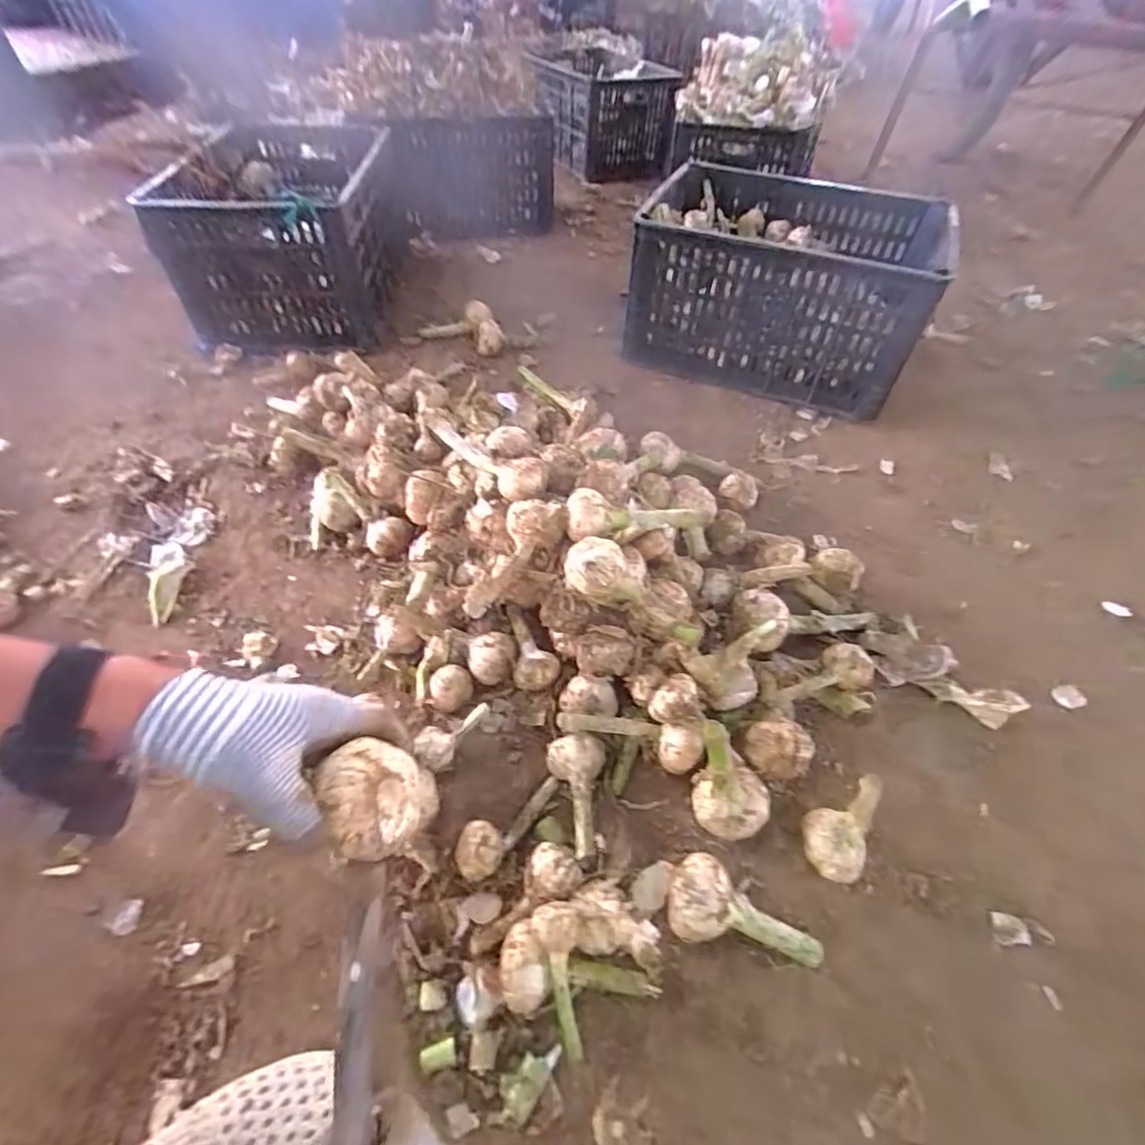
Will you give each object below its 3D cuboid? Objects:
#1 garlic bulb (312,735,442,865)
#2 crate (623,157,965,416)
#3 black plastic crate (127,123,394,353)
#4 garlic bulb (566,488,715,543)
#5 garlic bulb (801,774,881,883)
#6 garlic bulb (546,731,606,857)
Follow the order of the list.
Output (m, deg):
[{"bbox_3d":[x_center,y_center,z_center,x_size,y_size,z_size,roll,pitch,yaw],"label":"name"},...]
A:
[{"bbox_3d":[-0.110,0.130,0.315,0.056,0.039,0.056,1,51,-1],"label":"garlic bulb"},{"bbox_3d":[0.331,-0.460,0.893,0.414,0.226,0.264,19,53,13],"label":"crate"},{"bbox_3d":[-0.486,-0.613,0.976,0.290,0.219,0.483,-4,52,-5],"label":"black plastic crate"},{"bbox_3d":[0.061,-0.048,0.519,0.131,0.048,0.046,-5,51,-8],"label":"garlic bulb"},{"bbox_3d":[0.219,0.212,0.440,0.064,0.076,0.051,-22,55,-18],"label":"garlic bulb"},{"bbox_3d":[0.009,0.195,0.475,0.049,0.044,0.094,-8,52,-8],"label":"garlic bulb"}]

